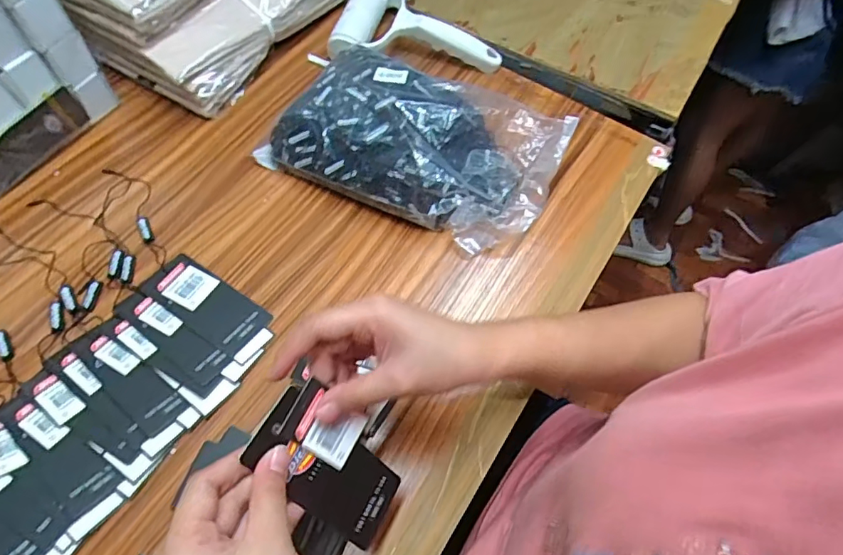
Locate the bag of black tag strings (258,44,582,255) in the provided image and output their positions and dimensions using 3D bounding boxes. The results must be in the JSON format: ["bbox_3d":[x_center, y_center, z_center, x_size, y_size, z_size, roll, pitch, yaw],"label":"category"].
[{"bbox_3d":[-0.006,-0.133,0.489,0.273,0.072,0.150,22,61,8],"label":"bag of black tag strings"}]

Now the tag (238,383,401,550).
[{"bbox_3d":[-0.055,0.116,0.302,0.106,0.006,0.049,49,49,-26],"label":"tag"}]

